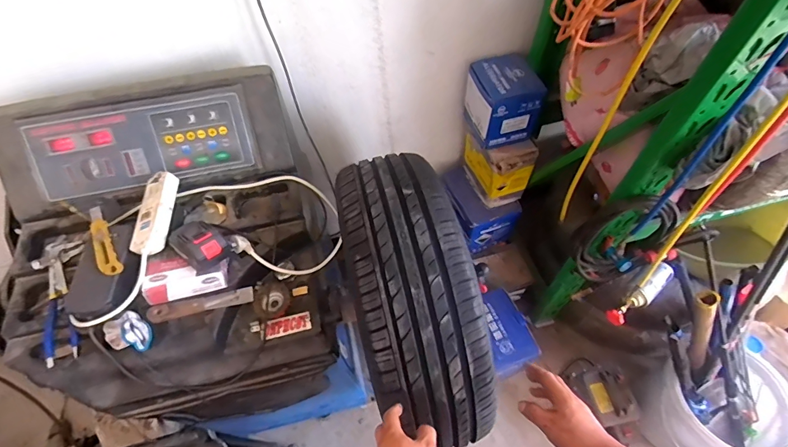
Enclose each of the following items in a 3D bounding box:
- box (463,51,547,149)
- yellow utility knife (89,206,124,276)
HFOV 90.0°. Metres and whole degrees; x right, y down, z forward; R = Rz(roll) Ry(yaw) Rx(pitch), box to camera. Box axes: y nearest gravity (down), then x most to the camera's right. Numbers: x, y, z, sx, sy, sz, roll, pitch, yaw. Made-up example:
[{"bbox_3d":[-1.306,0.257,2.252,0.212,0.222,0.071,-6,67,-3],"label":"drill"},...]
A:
[{"bbox_3d":[0.312,-0.354,1.149,0.163,0.187,0.180,-17,58,-8],"label":"box"},{"bbox_3d":[-0.549,0.032,0.742,0.035,0.017,0.163,-30,61,-15],"label":"yellow utility knife"}]

